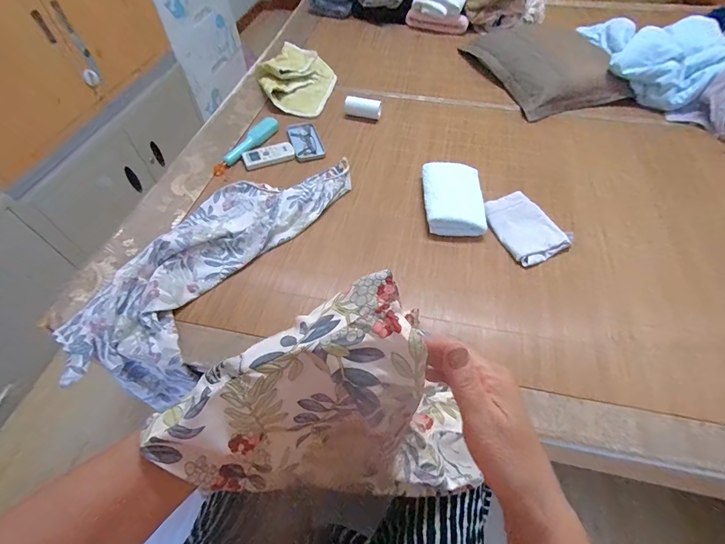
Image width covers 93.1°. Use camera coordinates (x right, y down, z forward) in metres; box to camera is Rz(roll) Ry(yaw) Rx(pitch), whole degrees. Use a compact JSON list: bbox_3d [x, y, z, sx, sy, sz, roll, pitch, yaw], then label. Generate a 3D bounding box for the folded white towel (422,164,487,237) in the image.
[{"bbox_3d":[0.194,-0.158,0.742,0.121,0.045,0.198,3,52,1],"label":"folded white towel"}]

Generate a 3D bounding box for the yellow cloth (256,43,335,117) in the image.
[{"bbox_3d":[-0.196,-0.587,1.048,0.223,0.059,0.376,-14,54,-12],"label":"yellow cloth"}]

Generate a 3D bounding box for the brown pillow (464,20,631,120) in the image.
[{"bbox_3d":[0.574,-0.671,1.107,0.359,0.093,0.526,-7,53,-7],"label":"brown pillow"}]

